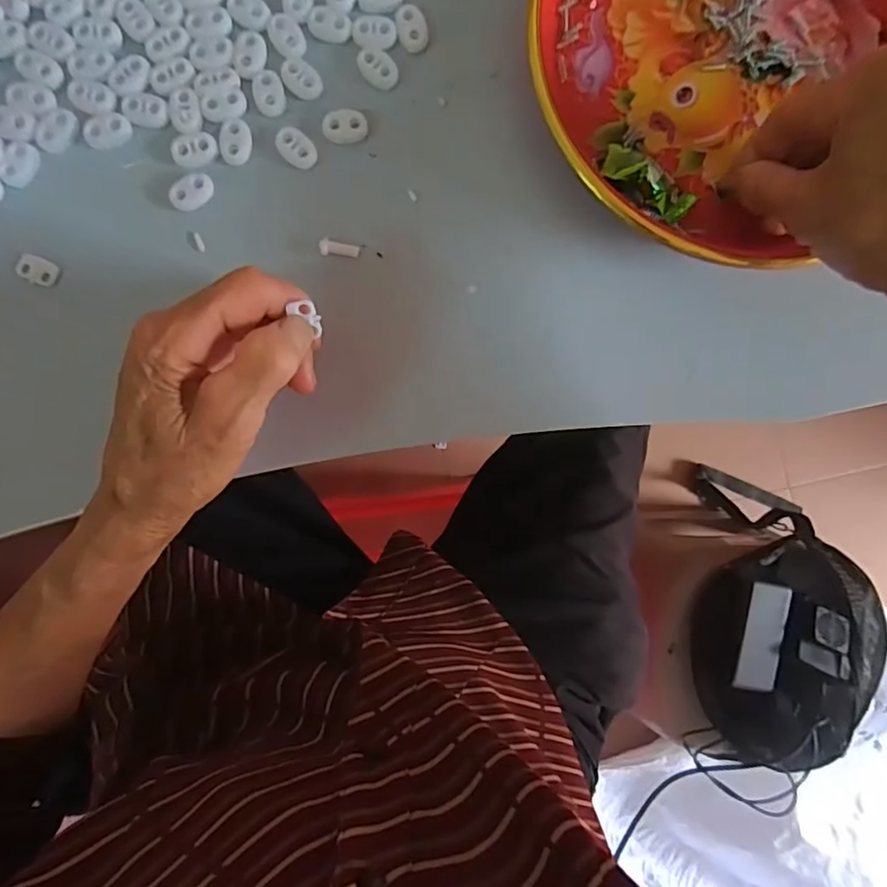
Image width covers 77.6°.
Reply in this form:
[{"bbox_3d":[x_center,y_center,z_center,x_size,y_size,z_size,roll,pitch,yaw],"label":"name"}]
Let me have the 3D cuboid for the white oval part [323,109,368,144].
[{"bbox_3d":[-0.049,-0.158,0.274,0.021,0.004,0.016,4,89,-2],"label":"white oval part"}]

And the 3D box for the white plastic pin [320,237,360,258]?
[{"bbox_3d":[-0.052,-0.097,0.275,0.019,0.004,0.009,6,89,-15],"label":"white plastic pin"}]

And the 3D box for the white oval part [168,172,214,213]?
[{"bbox_3d":[-0.124,-0.124,0.271,0.021,0.005,0.014,-39,91,-2],"label":"white oval part"}]

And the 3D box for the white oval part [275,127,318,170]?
[{"bbox_3d":[-0.073,-0.146,0.272,0.022,0.004,0.015,45,88,-1],"label":"white oval part"}]

